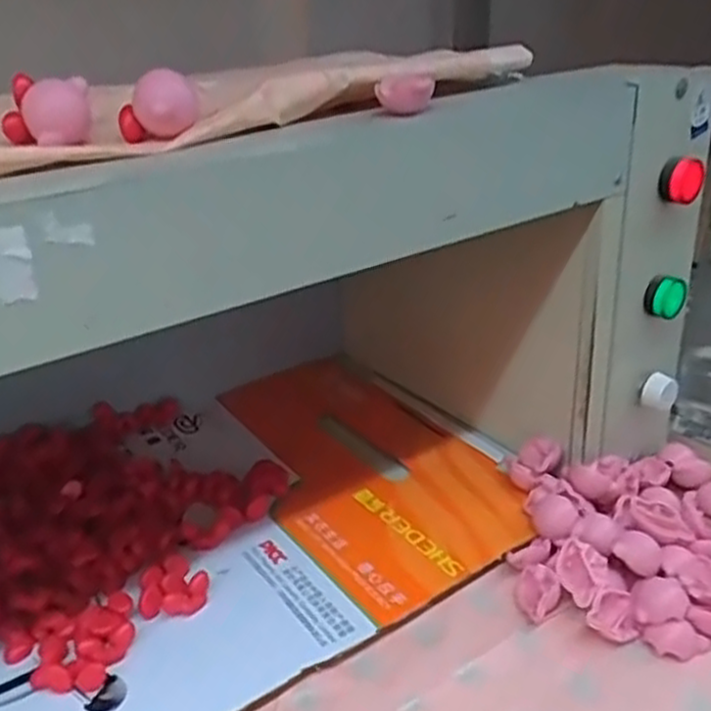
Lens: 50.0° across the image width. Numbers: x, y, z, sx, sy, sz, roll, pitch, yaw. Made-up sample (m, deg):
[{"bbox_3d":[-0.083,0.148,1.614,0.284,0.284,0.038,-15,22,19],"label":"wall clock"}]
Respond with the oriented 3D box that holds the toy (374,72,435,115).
[{"bbox_3d":[0.023,-0.127,0.367,0.028,0.017,0.023,-1,31,7],"label":"toy"}]

